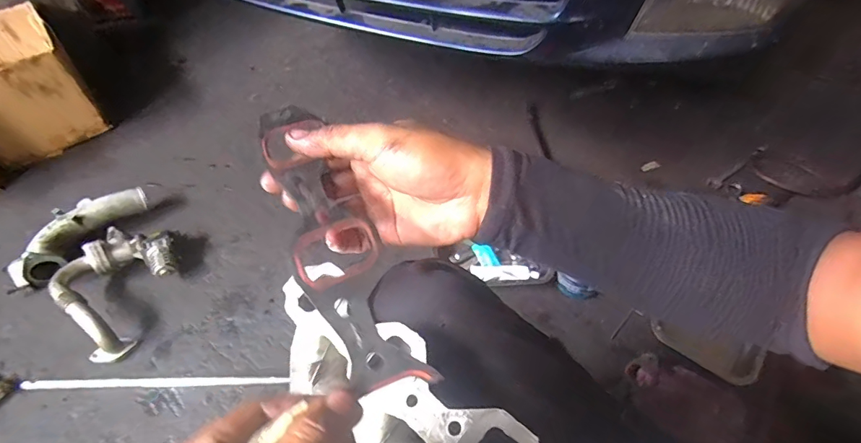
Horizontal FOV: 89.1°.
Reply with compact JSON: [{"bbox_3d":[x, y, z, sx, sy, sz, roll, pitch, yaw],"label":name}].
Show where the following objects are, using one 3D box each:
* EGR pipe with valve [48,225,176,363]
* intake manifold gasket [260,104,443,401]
[{"bbox_3d":[-0.651,0.128,0.899,0.182,0.092,0.280,10,52,10],"label":"EGR pipe with valve"},{"bbox_3d":[-0.069,0.003,0.288,0.048,0.008,0.238,-24,58,-10],"label":"intake manifold gasket"}]

